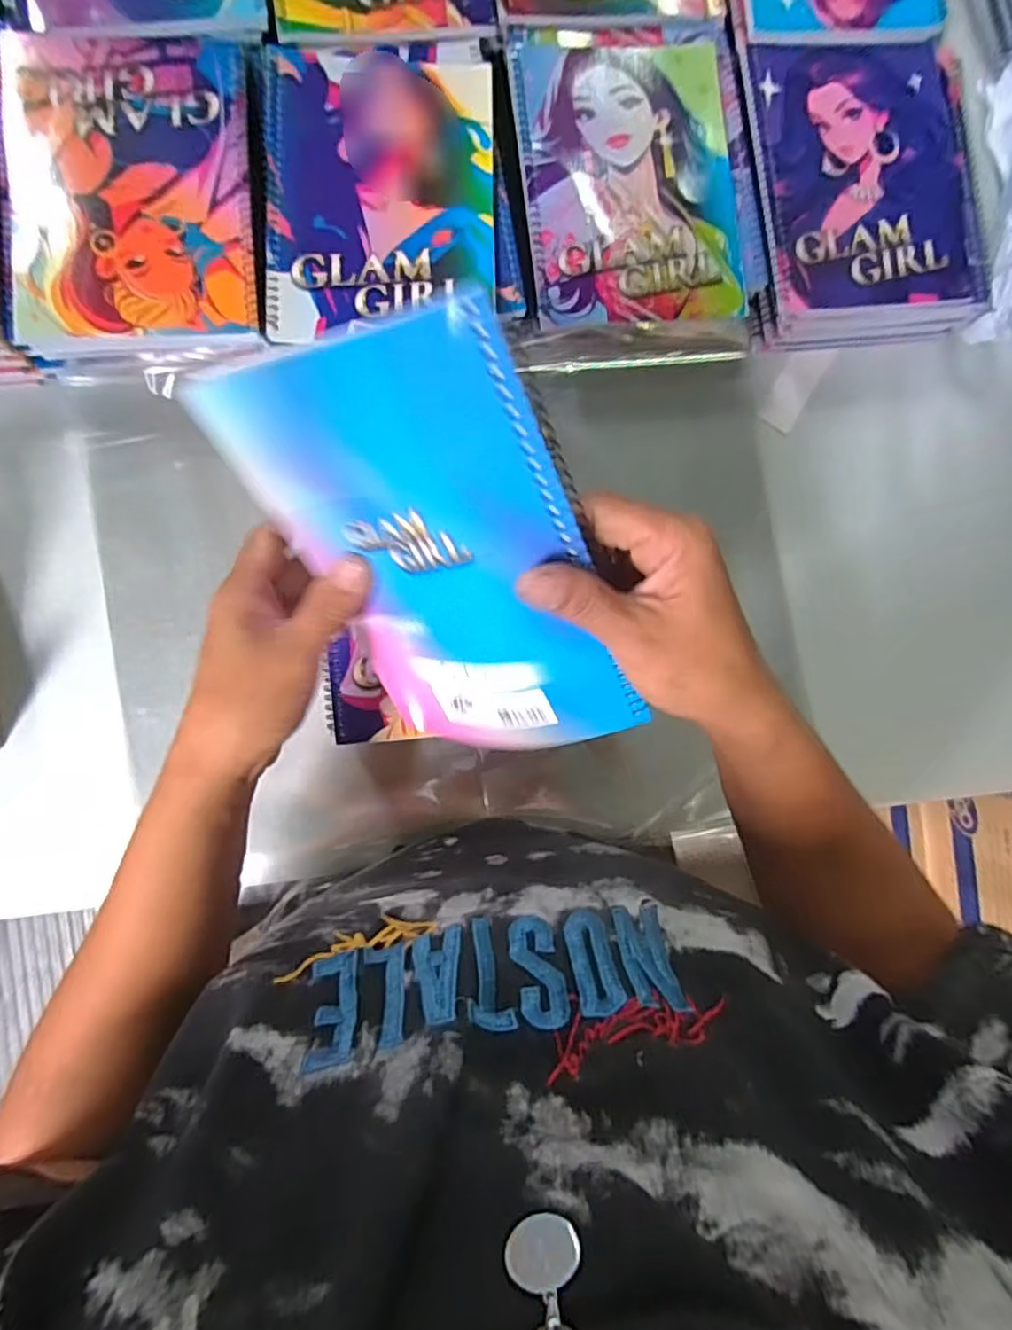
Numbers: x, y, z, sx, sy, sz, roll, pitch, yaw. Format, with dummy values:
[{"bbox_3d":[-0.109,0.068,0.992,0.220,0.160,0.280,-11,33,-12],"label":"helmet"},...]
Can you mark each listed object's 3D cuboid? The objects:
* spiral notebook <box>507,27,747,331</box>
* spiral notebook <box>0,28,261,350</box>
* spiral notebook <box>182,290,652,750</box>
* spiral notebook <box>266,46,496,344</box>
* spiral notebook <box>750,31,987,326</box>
[{"bbox_3d":[0.085,-0.343,0.455,0.147,0.007,0.209,-7,88,-3],"label":"spiral notebook"},{"bbox_3d":[-0.241,-0.308,0.419,0.152,0.007,0.201,-4,88,-3],"label":"spiral notebook"},{"bbox_3d":[-0.029,-0.035,0.275,0.017,0.141,0.195,-59,137,-38],"label":"spiral notebook"},{"bbox_3d":[-0.082,-0.311,0.432,0.147,0.007,0.192,-1,88,-3],"label":"spiral notebook"},{"bbox_3d":[0.264,-0.357,0.469,0.163,0.007,0.192,-7,88,-3],"label":"spiral notebook"}]

